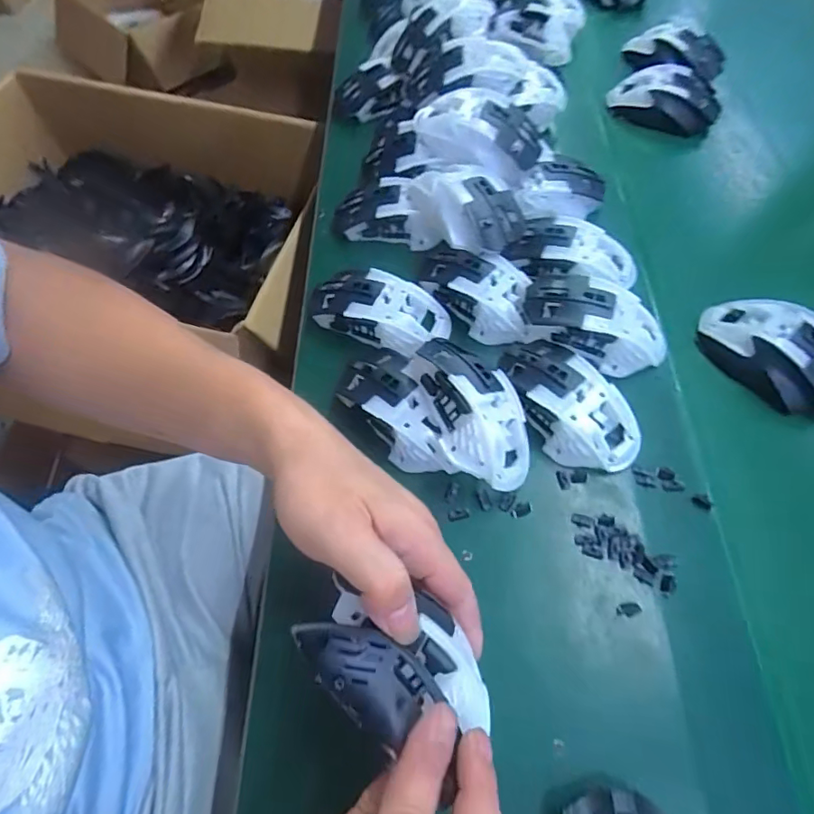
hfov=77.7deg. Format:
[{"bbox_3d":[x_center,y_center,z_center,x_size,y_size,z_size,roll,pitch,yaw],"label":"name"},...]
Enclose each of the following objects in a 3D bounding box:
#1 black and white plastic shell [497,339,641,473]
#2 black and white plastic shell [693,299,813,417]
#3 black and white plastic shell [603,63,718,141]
[{"bbox_3d":[0.115,-0.004,0.365,0.058,0.035,0.113,-34,66,-18],"label":"black and white plastic shell"},{"bbox_3d":[0.287,-0.042,0.389,0.114,0.038,0.065,34,65,17],"label":"black and white plastic shell"},{"bbox_3d":[0.276,-0.329,0.540,0.109,0.040,0.054,24,63,12],"label":"black and white plastic shell"}]

